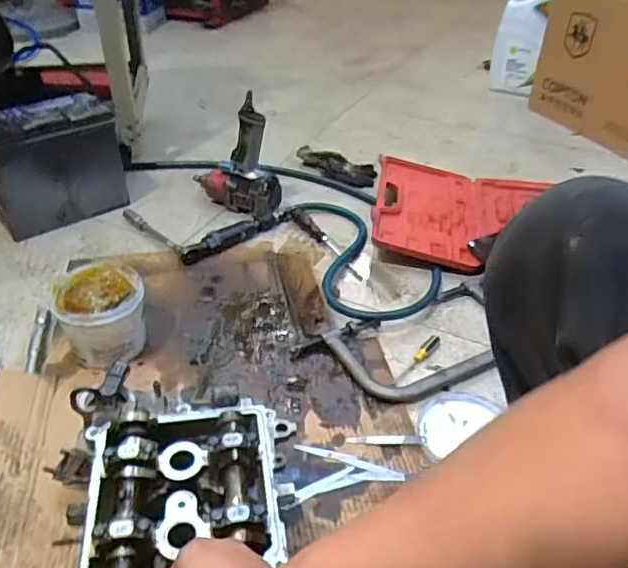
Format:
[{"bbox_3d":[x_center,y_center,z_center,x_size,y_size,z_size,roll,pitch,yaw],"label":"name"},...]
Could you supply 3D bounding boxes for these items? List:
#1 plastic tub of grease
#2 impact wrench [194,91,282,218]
[{"bbox_3d":[-0.298,0.050,0.821,0.111,0.114,0.120,1,38,0],"label":"plastic tub of grease"},{"bbox_3d":[-0.155,-0.251,1.120,0.200,0.211,0.072,30,46,31],"label":"impact wrench"}]

